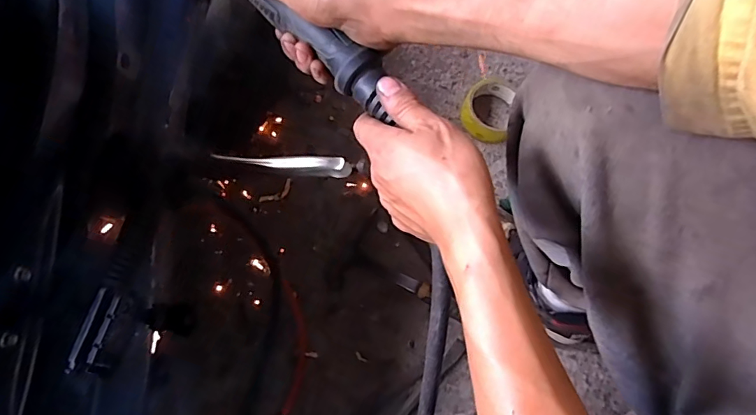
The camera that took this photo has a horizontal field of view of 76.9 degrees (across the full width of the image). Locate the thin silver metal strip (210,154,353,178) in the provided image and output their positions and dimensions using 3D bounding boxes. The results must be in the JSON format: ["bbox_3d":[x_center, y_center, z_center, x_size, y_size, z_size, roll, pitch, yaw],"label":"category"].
[{"bbox_3d":[-0.096,-0.045,0.471,0.137,0.020,0.015,5,76,3],"label":"thin silver metal strip"}]

